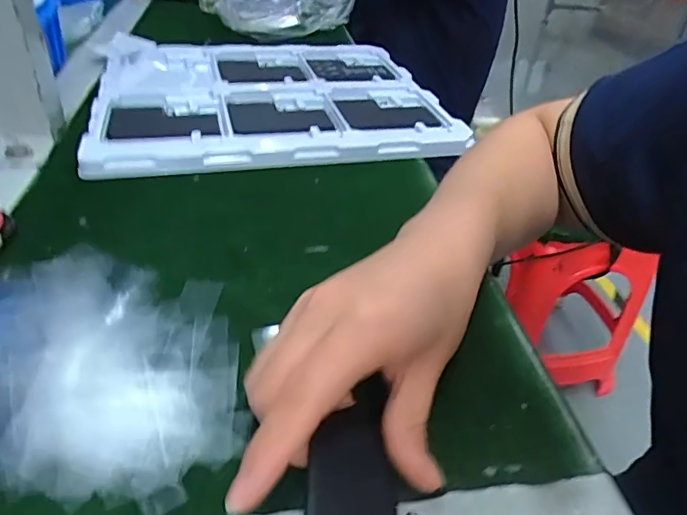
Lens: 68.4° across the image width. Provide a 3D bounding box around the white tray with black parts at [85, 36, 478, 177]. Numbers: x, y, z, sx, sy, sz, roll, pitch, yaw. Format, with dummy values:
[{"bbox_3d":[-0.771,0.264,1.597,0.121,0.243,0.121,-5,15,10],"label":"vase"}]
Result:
[{"bbox_3d":[-0.071,-0.161,0.505,0.316,0.024,0.276,-6,39,-15],"label":"white tray with black parts"}]

